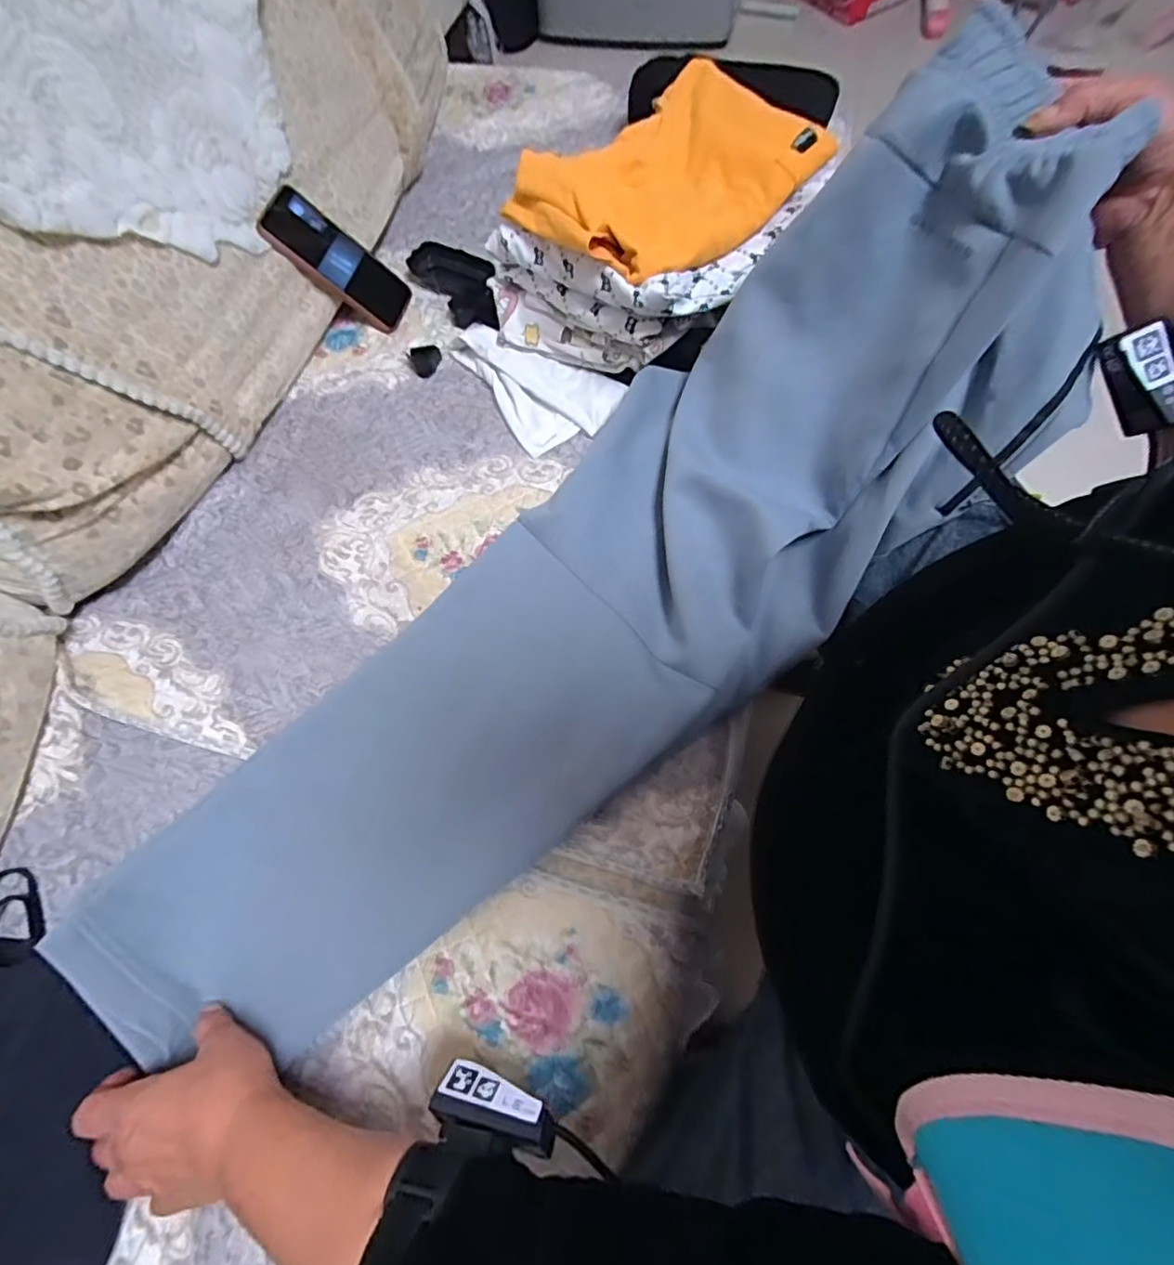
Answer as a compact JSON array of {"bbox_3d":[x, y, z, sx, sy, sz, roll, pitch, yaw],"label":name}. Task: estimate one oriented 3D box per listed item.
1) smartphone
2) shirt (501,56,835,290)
[{"bbox_3d":[-0.283,-0.420,0.656,0.020,0.158,0.076,-10,58,47],"label":"smartphone"},{"bbox_3d":[0.075,-0.437,0.557,0.266,0.057,0.189,-43,72,-14],"label":"shirt"}]

